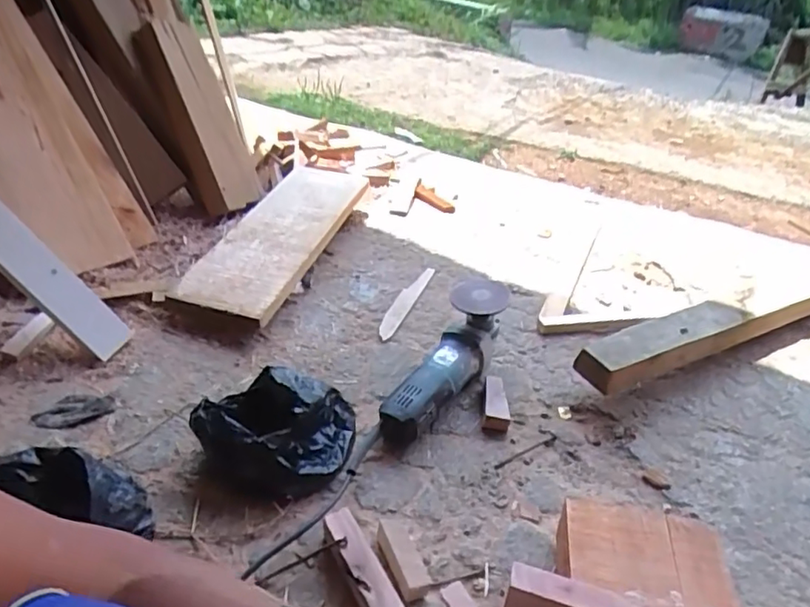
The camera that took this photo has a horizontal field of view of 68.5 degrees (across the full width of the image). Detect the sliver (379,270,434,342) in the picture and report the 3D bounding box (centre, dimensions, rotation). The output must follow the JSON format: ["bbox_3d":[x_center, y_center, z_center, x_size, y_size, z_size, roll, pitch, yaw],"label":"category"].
[{"bbox_3d":[0.002,-0.006,1.042,0.035,0.011,0.233,15,35,17],"label":"sliver"}]

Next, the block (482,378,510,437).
[{"bbox_3d":[0.126,0.139,0.818,0.034,0.023,0.094,7,34,6],"label":"block"}]

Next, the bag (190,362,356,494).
[{"bbox_3d":[-0.150,0.150,0.708,0.163,0.101,0.142,5,33,3],"label":"bag"}]

